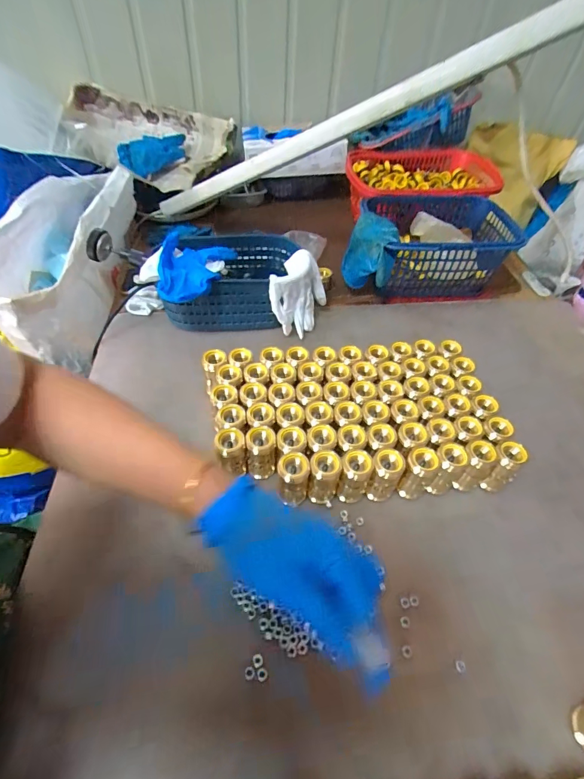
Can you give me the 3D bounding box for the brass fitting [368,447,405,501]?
[{"bbox_3d":[0.098,0.092,0.402,0.029,0.063,0.029,0,49,-1],"label":"brass fitting"}]

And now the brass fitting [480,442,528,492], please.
[{"bbox_3d":[0.230,0.084,0.411,0.026,0.056,0.028,-36,59,-27],"label":"brass fitting"}]

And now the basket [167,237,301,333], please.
[{"bbox_3d":[-0.094,-0.174,0.617,0.208,0.098,0.167,-5,50,-6],"label":"basket"}]

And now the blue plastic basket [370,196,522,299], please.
[{"bbox_3d":[0.254,-0.253,0.673,0.223,0.114,0.183,-2,50,-3],"label":"blue plastic basket"}]

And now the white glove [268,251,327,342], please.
[{"bbox_3d":[0.009,-0.145,0.580,0.071,0.091,0.110,13,51,10],"label":"white glove"}]

